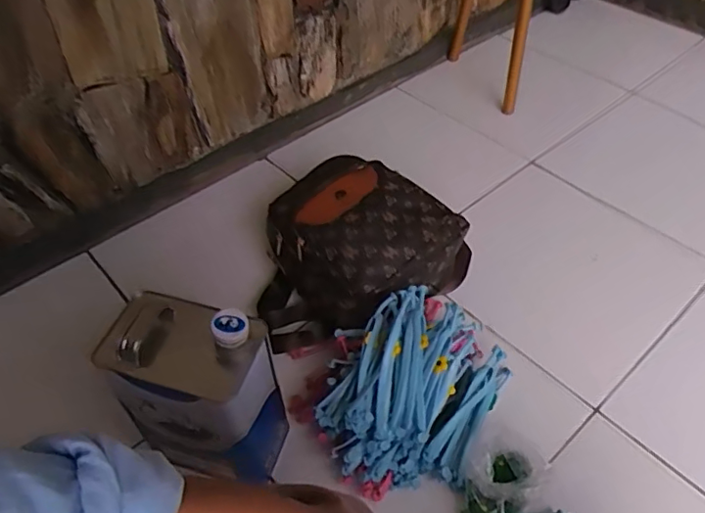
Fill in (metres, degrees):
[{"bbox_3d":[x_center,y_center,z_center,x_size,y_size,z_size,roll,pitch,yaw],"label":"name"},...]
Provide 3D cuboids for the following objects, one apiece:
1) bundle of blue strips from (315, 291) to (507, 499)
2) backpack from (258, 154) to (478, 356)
[{"bbox_3d":[0.073,0.173,0.744,0.213,0.127,0.257,15,50,14],"label":"bundle of blue strips"},{"bbox_3d":[-0.009,-0.014,0.895,0.358,0.154,0.265,-35,56,-27],"label":"backpack"}]

